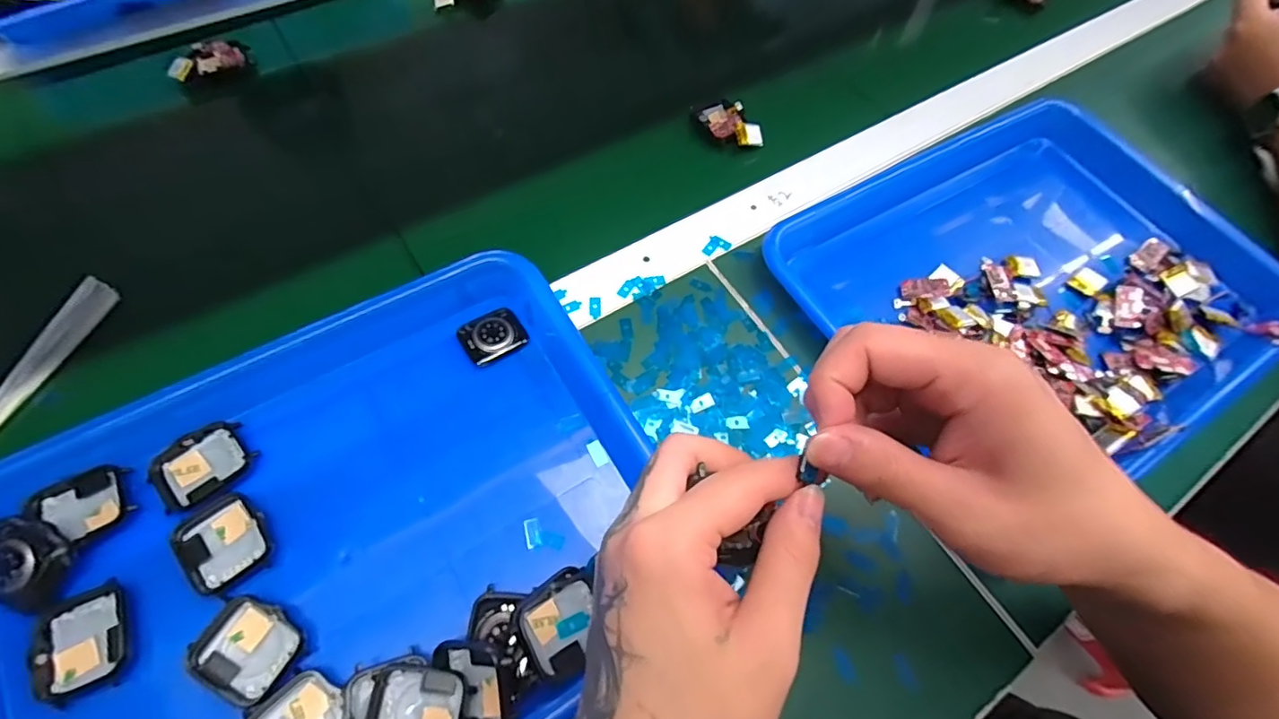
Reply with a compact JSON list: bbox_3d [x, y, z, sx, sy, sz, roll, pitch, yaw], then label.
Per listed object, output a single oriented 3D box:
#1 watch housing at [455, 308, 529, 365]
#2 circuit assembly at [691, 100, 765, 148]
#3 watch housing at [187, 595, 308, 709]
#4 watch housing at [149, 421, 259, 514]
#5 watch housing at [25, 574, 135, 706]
[{"bbox_3d":[-0.093,-0.015,0.346,0.038,0.010,0.029,-29,81,-20],"label":"watch housing"},{"bbox_3d":[0.077,-0.195,0.454,0.039,0.008,0.058,-37,68,-14],"label":"circuit assembly"},{"bbox_3d":[-0.186,0.138,0.259,0.045,0.008,0.037,32,66,11],"label":"watch housing"},{"bbox_3d":[-0.236,0.056,0.294,0.045,0.007,0.035,-32,70,-18],"label":"watch housing"},{"bbox_3d":[-0.259,0.132,0.255,0.036,0.010,0.045,-22,68,-14],"label":"watch housing"}]

